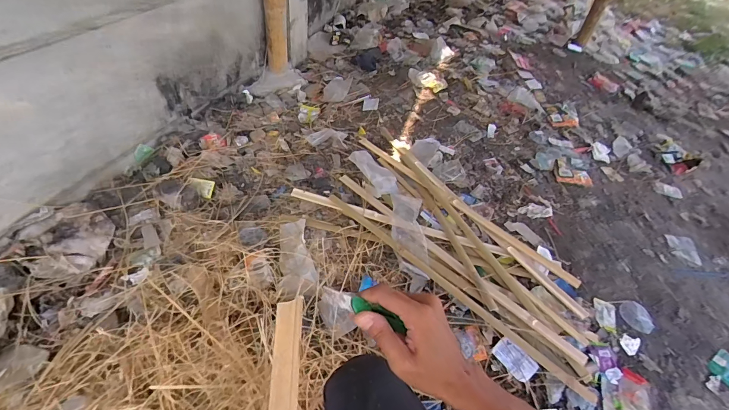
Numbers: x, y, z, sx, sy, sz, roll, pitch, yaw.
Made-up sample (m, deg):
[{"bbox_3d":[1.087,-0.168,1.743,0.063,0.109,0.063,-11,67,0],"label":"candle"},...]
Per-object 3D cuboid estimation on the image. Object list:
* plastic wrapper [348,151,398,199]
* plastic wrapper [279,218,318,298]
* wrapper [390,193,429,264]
[{"bbox_3d":[0.043,-0.123,1.315,0.100,0.044,0.237,-22,54,-27],"label":"plastic wrapper"},{"bbox_3d":[-0.196,0.148,1.035,0.104,0.068,0.275,-3,47,-11],"label":"plastic wrapper"},{"bbox_3d":[0.144,0.070,1.144,0.107,0.042,0.245,2,50,-3],"label":"wrapper"}]

